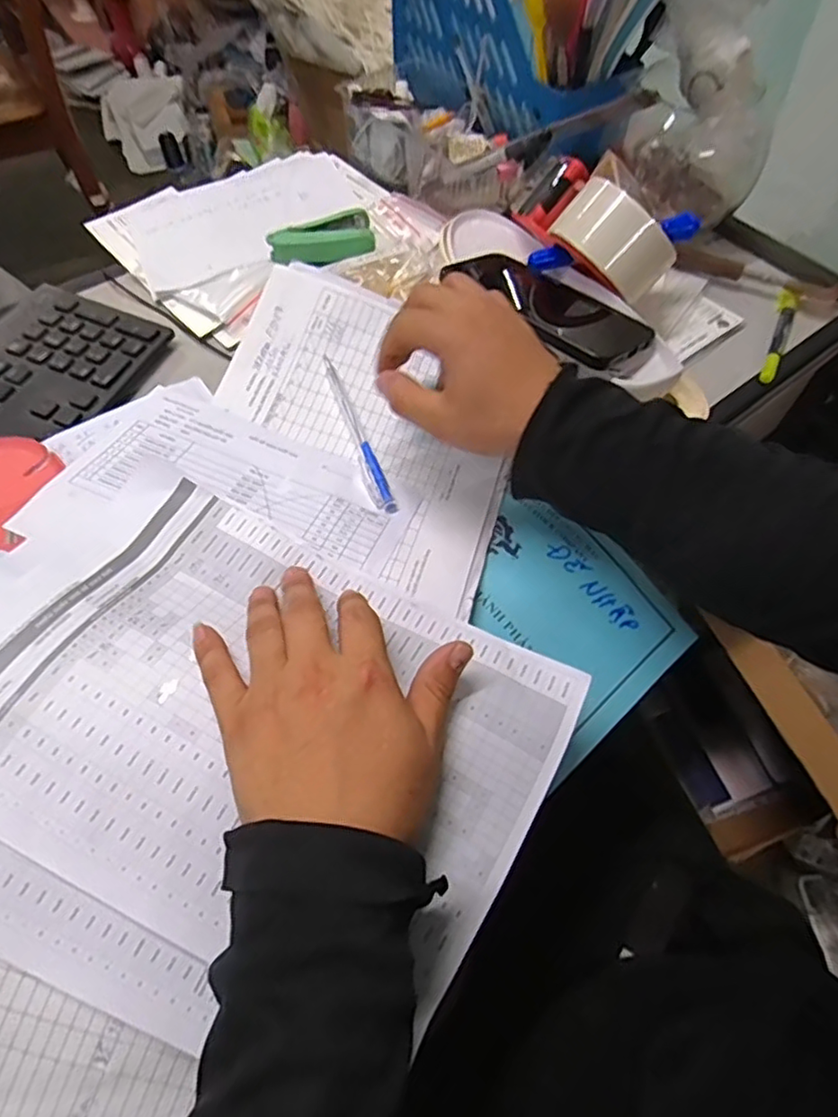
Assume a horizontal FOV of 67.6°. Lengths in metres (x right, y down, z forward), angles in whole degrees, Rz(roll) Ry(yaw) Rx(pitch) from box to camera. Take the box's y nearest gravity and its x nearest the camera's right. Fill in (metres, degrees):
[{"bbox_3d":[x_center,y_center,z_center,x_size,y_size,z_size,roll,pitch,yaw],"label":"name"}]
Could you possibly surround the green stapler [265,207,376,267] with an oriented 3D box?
[{"bbox_3d":[-0.085,-0.279,0.549,0.089,0.027,0.057,-8,60,-8],"label":"green stapler"}]

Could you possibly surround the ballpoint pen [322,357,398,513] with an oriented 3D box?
[{"bbox_3d":[-0.044,-0.088,0.441,0.014,0.015,0.138,-17,62,-13],"label":"ballpoint pen"}]

